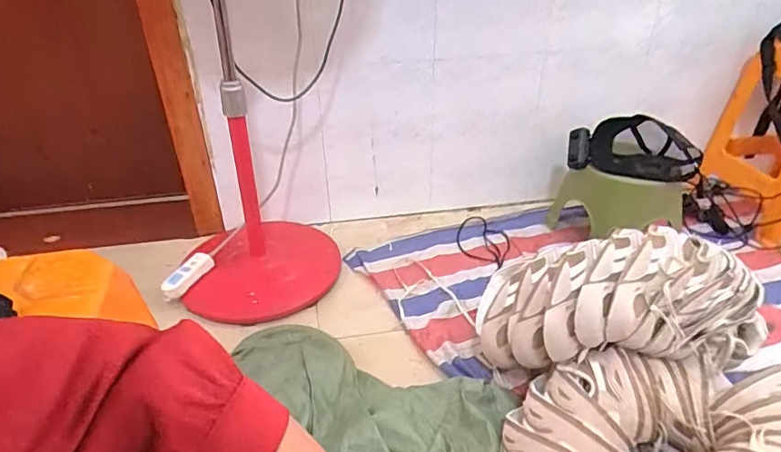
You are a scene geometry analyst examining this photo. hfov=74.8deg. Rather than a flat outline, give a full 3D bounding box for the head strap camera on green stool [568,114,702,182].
[{"bbox_3d":[0.615,-0.196,1.299,0.305,0.134,0.080,8,33,17],"label":"head strap camera on green stool"}]

